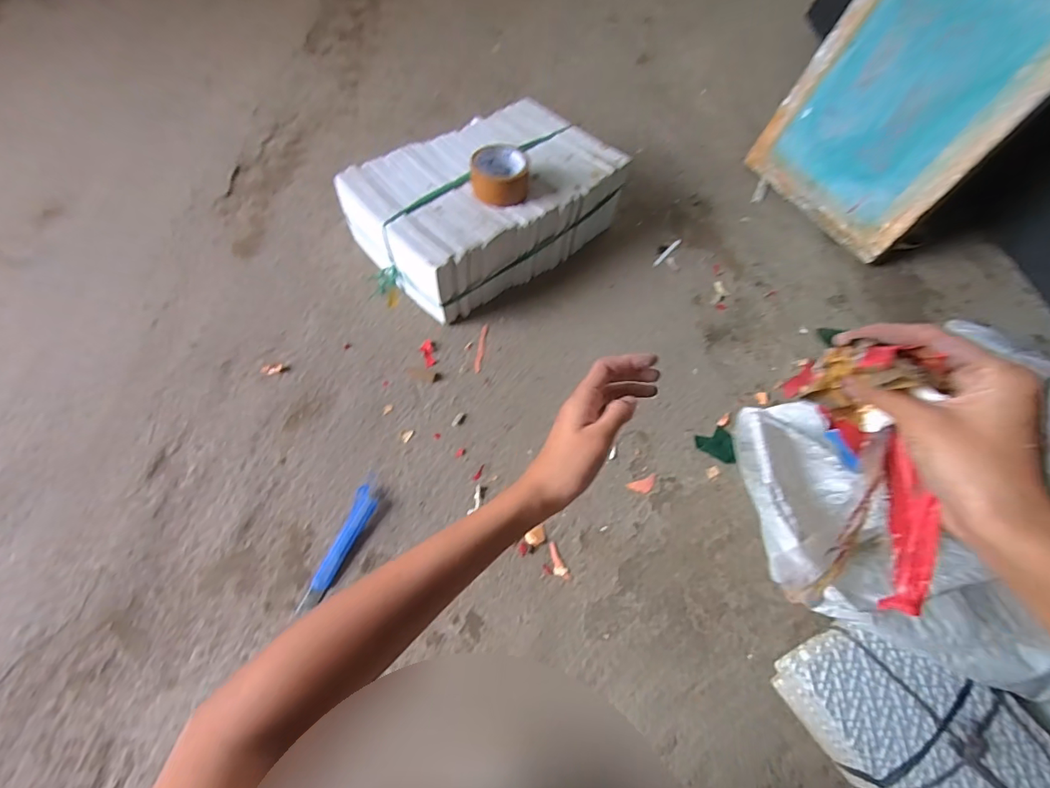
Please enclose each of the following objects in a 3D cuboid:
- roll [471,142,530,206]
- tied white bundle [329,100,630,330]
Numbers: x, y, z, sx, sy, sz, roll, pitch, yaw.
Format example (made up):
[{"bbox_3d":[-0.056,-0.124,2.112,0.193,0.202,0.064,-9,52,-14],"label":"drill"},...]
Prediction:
[{"bbox_3d":[-0.040,-0.356,0.762,0.090,0.054,0.082,1,60,-1],"label":"roll"},{"bbox_3d":[-0.068,-0.344,0.857,0.434,0.140,0.281,-37,67,-22],"label":"tied white bundle"}]

